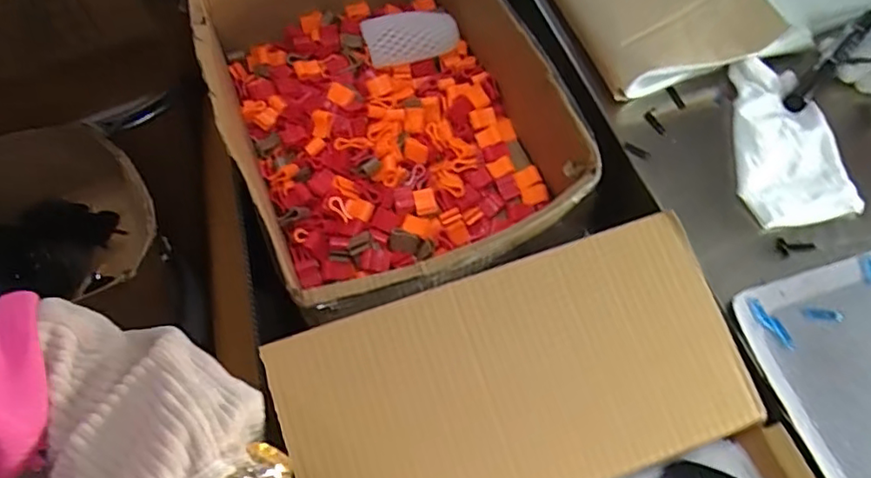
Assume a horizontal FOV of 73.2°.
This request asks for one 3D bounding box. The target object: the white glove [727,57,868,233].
[{"bbox_3d":[0.282,-0.081,0.477,0.087,0.020,0.153,-3,61,0],"label":"white glove"}]

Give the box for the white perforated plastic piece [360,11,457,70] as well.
[{"bbox_3d":[-0.025,-0.229,0.661,0.102,0.032,0.060,-21,63,-11],"label":"white perforated plastic piece"}]

